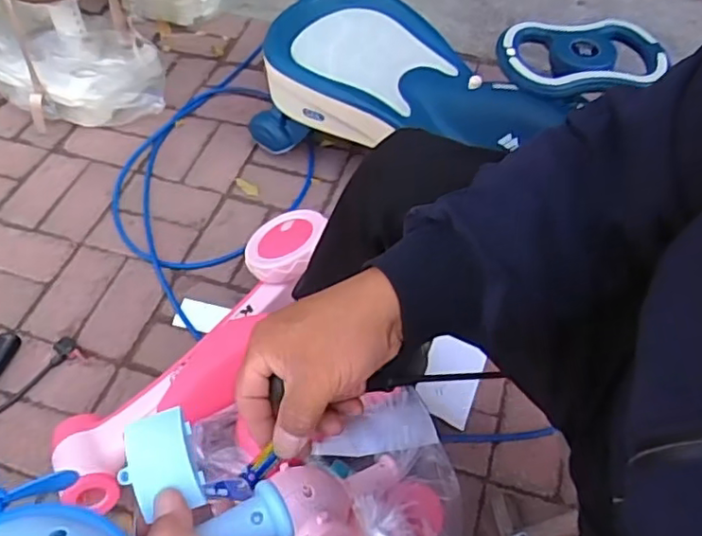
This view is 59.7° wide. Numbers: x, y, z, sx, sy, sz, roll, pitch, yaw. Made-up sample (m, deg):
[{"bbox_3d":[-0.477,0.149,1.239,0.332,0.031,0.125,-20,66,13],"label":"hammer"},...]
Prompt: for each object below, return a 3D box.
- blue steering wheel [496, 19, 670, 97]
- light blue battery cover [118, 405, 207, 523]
[{"bbox_3d":[0.335,-0.307,0.888,0.229,0.039,0.151,-9,53,-8],"label":"blue steering wheel"},{"bbox_3d":[-0.115,0.116,0.366,0.043,0.009,0.056,-15,71,-12],"label":"light blue battery cover"}]

